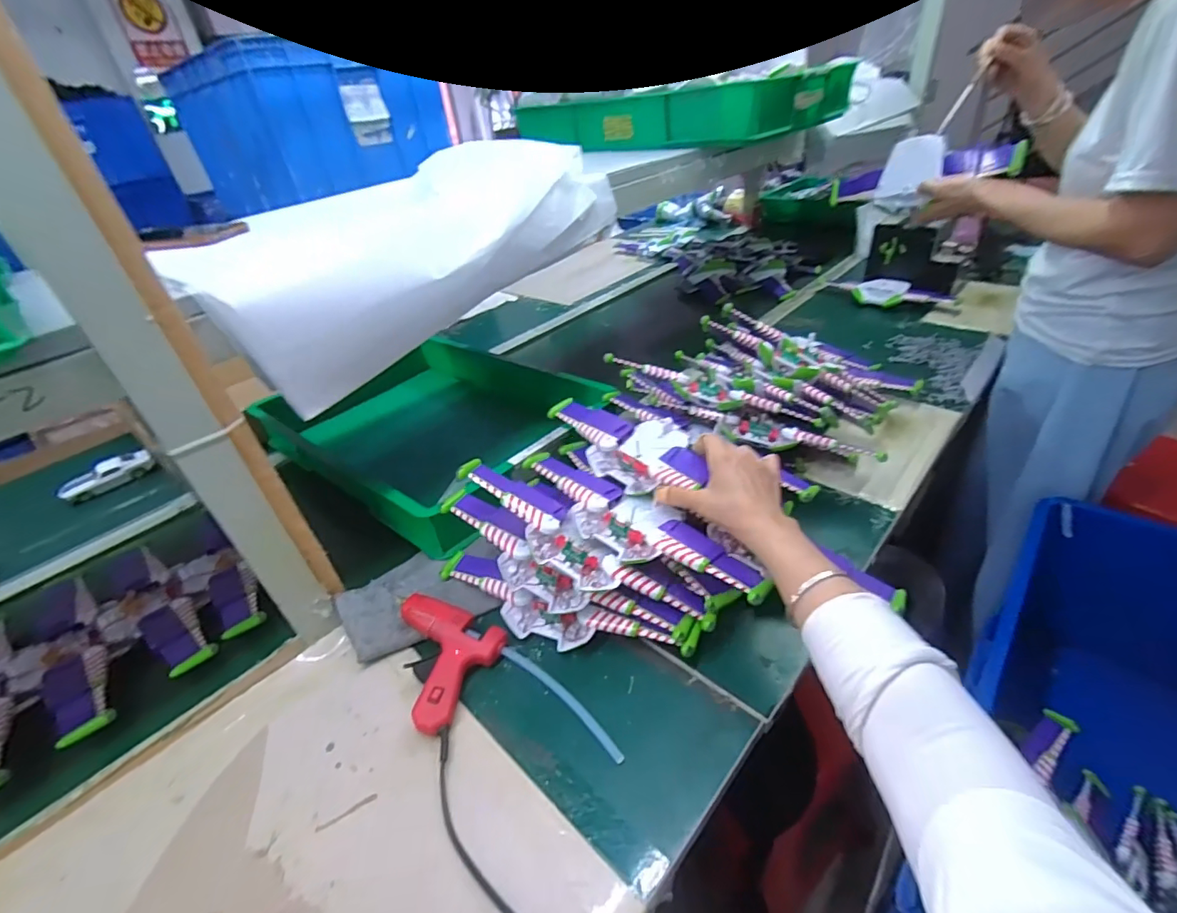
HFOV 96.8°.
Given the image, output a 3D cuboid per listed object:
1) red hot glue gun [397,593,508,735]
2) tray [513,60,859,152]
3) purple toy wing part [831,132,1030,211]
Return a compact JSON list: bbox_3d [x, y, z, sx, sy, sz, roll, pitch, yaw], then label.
[{"bbox_3d":[-0.160,0.199,0.517,0.117,0.034,0.111,12,39,24],"label":"red hot glue gun"},{"bbox_3d":[0.158,-0.648,0.987,0.541,0.078,0.311,20,44,35],"label":"tray"},{"bbox_3d":[0.527,-0.462,0.849,0.057,0.096,0.292,-31,27,-30],"label":"purple toy wing part"}]

